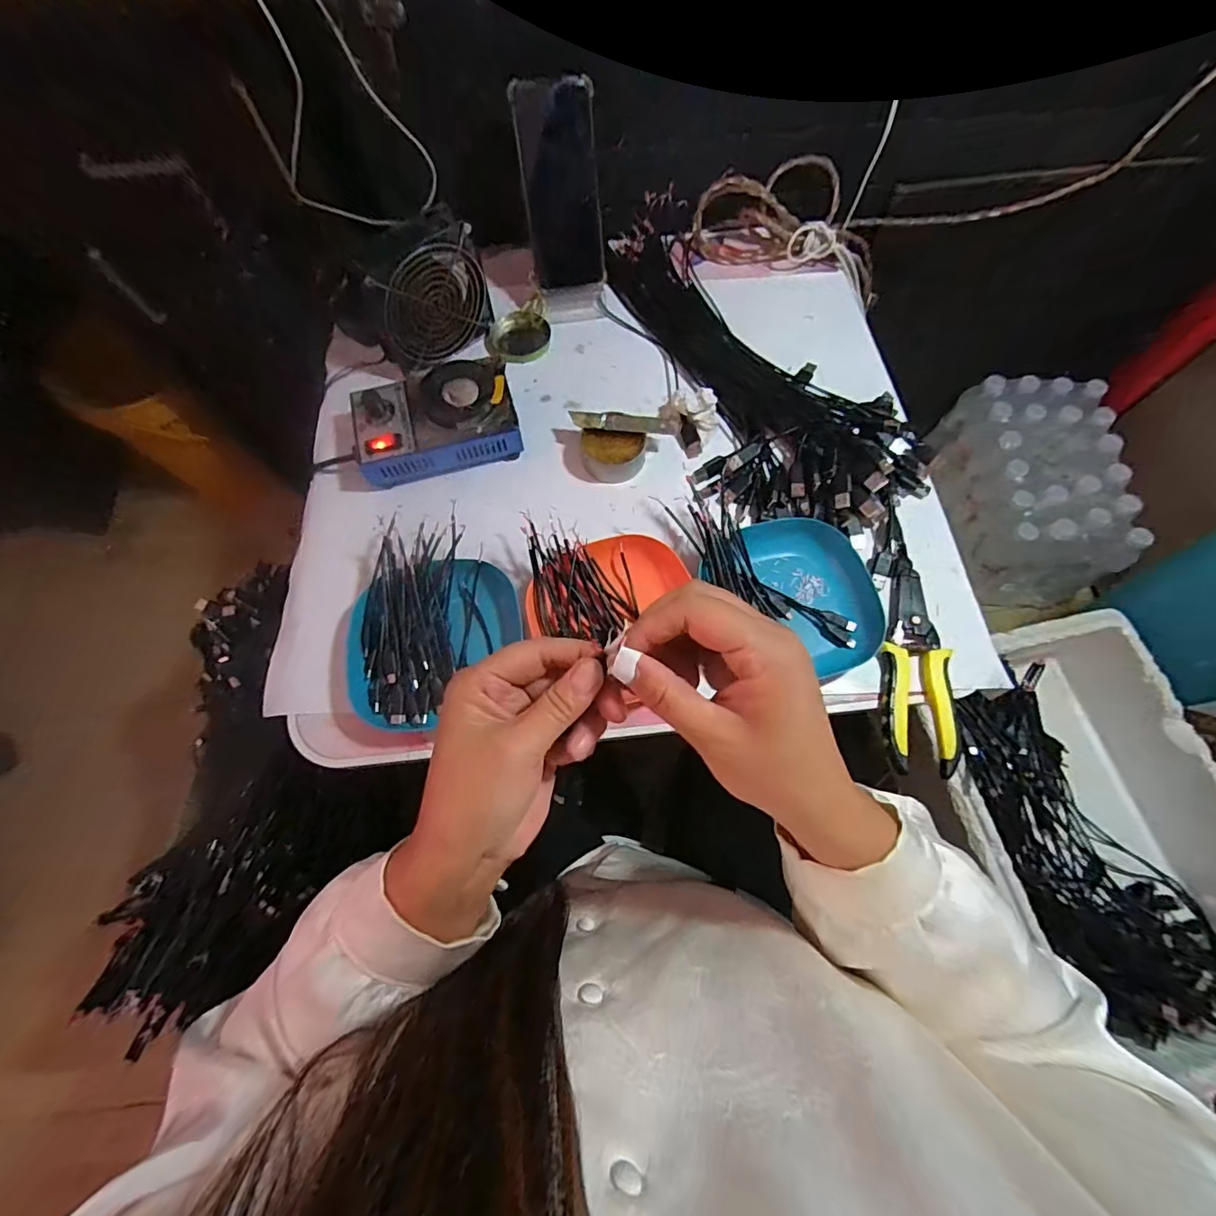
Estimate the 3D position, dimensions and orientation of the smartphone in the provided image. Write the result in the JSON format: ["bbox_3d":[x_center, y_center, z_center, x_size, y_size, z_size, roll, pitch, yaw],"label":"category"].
[{"bbox_3d":[-0.045,-0.418,0.525,0.077,0.161,0.011,-18,46,-13],"label":"smartphone"}]

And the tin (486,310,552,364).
[{"bbox_3d":[-0.096,-0.296,0.568,0.065,0.014,0.064,0,70,1],"label":"tin"}]

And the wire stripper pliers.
[{"bbox_3d":[0.256,0.045,0.431,0.057,0.012,0.176,8,70,4],"label":"wire stripper pliers"}]

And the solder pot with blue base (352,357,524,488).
[{"bbox_3d":[-0.165,-0.180,0.497,0.151,0.053,0.096,-16,71,-5],"label":"solder pot with blue base"}]

